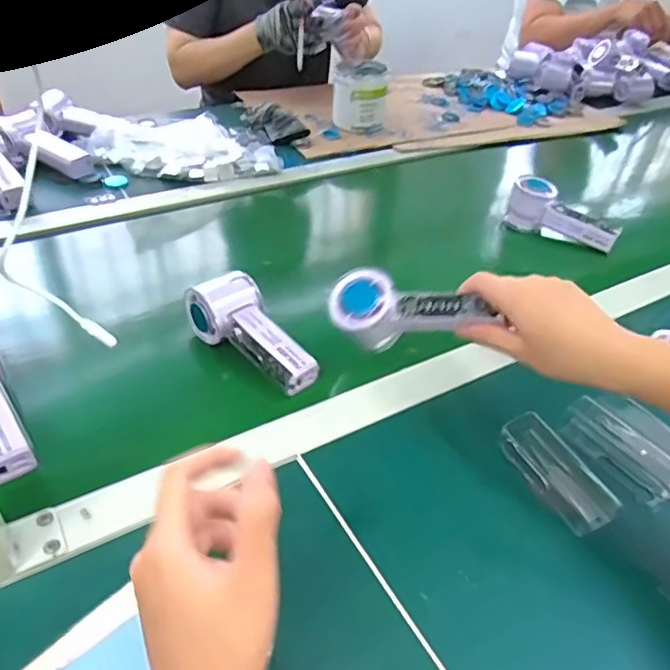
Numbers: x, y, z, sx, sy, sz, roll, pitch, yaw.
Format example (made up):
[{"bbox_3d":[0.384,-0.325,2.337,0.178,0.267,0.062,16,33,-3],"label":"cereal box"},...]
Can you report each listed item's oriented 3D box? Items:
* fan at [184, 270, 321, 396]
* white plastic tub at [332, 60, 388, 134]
[{"bbox_3d":[-0.075,0.000,0.559,0.144,0.046,0.059,41,51,18],"label":"fan"},{"bbox_3d":[0.044,-0.415,1.016,0.093,0.094,0.093,5,40,0],"label":"white plastic tub"}]

